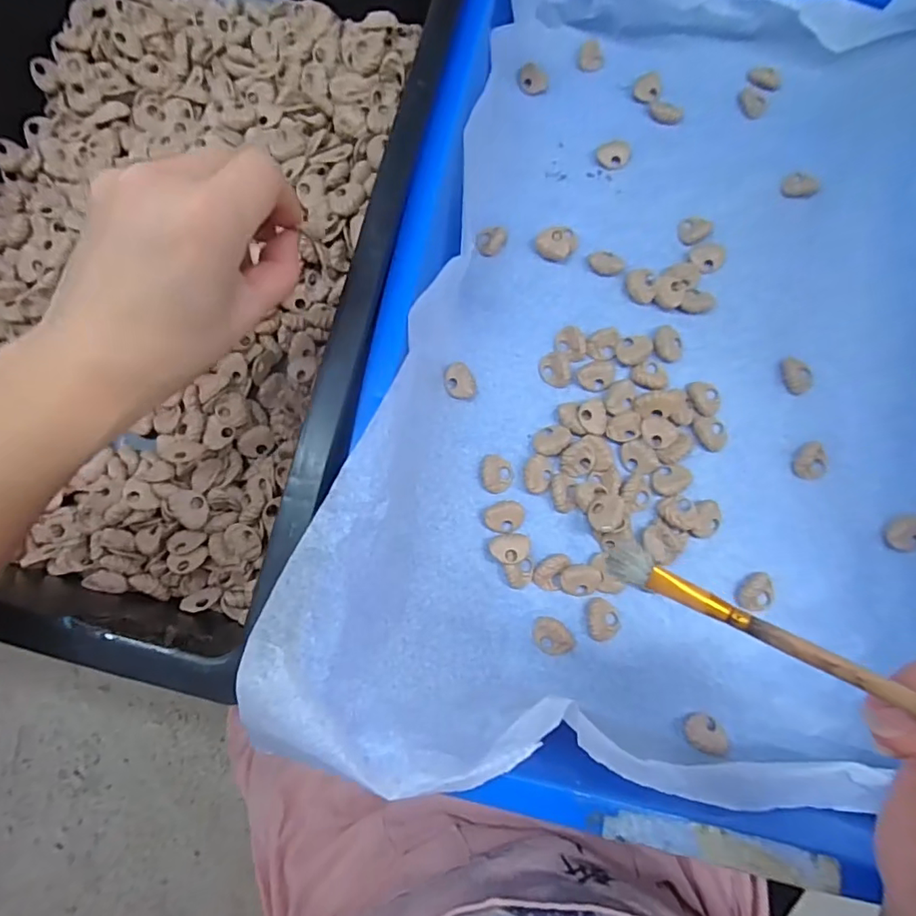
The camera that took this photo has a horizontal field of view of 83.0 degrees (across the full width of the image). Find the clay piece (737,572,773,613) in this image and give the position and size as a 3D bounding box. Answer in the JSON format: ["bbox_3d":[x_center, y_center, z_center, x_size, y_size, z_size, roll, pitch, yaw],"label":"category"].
[{"bbox_3d":[0.174,0.079,0.302,0.019,0.007,0.023,41,83,10],"label":"clay piece"}]

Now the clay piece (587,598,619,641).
[{"bbox_3d":[0.084,0.093,0.300,0.019,0.006,0.023,-7,78,2],"label":"clay piece"}]

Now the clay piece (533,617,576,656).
[{"bbox_3d":[0.055,0.104,0.298,0.025,0.007,0.018,31,82,9],"label":"clay piece"}]

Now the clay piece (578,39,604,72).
[{"bbox_3d":[0.099,-0.298,0.385,0.018,0.004,0.024,2,78,4],"label":"clay piece"}]

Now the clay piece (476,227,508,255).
[{"bbox_3d":[0.022,-0.147,0.347,0.019,0.007,0.021,31,82,9],"label":"clay piece"}]

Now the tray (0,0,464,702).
[{"bbox_3d":[-0.175,-0.122,0.297,0.289,0.083,0.420,12,79,5],"label":"tray"}]

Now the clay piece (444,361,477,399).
[{"bbox_3d":[0.001,-0.049,0.329,0.018,0.005,0.024,-10,78,1],"label":"clay piece"}]

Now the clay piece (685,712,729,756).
[{"bbox_3d":[0.137,0.152,0.284,0.023,0.006,0.017,36,83,10],"label":"clay piece"}]

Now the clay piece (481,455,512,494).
[{"bbox_3d":[0.024,0.009,0.317,0.019,0.004,0.023,-4,78,2],"label":"clay piece"}]

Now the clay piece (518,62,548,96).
[{"bbox_3d":[0.056,-0.280,0.382,0.021,0.004,0.024,-3,78,3],"label":"clay piece"}]

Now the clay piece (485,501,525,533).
[{"bbox_3d":[0.028,0.035,0.311,0.023,0.004,0.019,-6,78,2],"label":"clay piece"}]

